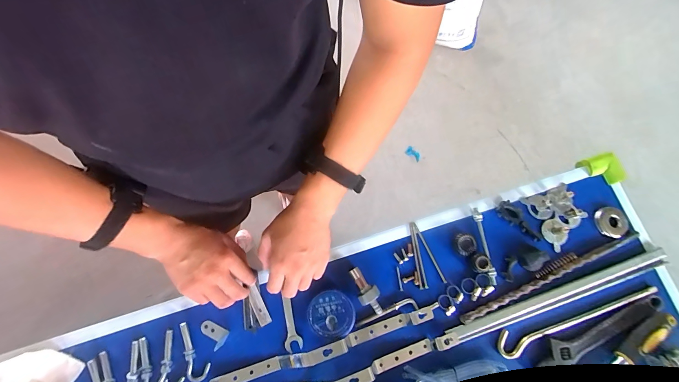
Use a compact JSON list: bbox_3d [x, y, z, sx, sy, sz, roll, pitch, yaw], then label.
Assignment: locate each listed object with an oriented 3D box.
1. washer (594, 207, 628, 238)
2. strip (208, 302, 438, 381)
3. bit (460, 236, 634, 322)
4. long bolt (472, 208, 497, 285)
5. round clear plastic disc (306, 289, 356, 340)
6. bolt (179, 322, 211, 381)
[{"bbox_3d":[0.472,0.054,0.530,0.049,0.008,0.053,0,73,-1],"label":"washer"},{"bbox_3d":[-0.020,0.234,0.453,0.348,0.030,0.022,-17,78,-5],"label":"strip"},{"bbox_3d":[0.344,0.139,0.499,0.330,0.009,0.015,-23,75,-7],"label":"bit"},{"bbox_3d":[0.241,0.089,0.506,0.015,0.015,0.125,-7,74,-3],"label":"long bolt"},{"bbox_3d":[-0.012,0.188,0.469,0.070,0.028,0.066,0,73,-1],"label":"round clear plastic disc"},{"bbox_3d":[-0.226,0.244,0.459,0.034,0.011,0.084,-35,77,-10],"label":"bolt"}]

